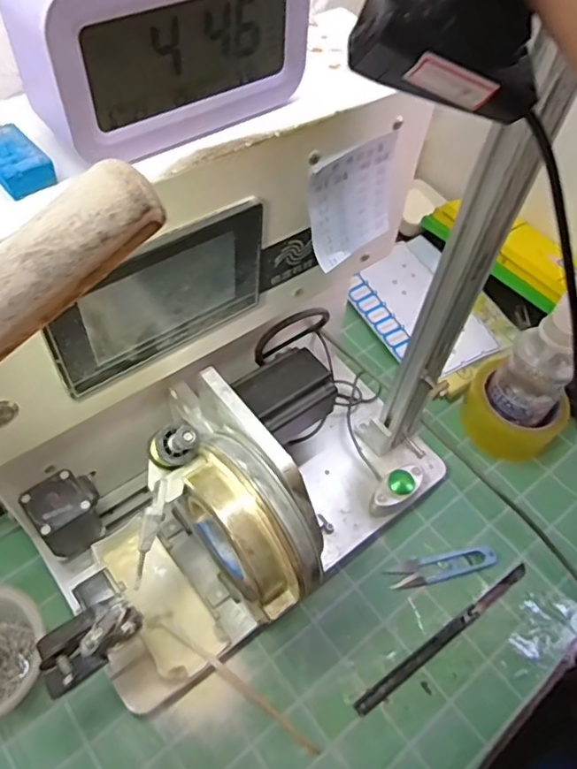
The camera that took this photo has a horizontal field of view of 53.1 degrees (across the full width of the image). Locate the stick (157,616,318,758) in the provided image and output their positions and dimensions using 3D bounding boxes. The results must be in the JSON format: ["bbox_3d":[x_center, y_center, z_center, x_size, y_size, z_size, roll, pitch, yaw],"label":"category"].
[{"bbox_3d":[-0.039,0.235,0.451,0.154,0.012,0.008,38,61,6],"label":"stick"}]

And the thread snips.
[{"bbox_3d":[0.140,0.167,0.527,0.102,0.008,0.023,-7,55,-11],"label":"thread snips"}]

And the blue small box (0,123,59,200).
[{"bbox_3d":[-0.127,-0.104,0.267,0.024,0.012,0.038,-30,62,-24],"label":"blue small box"}]

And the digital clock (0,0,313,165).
[{"bbox_3d":[-0.058,-0.163,0.272,0.148,0.078,0.043,-33,64,-25],"label":"digital clock"}]

